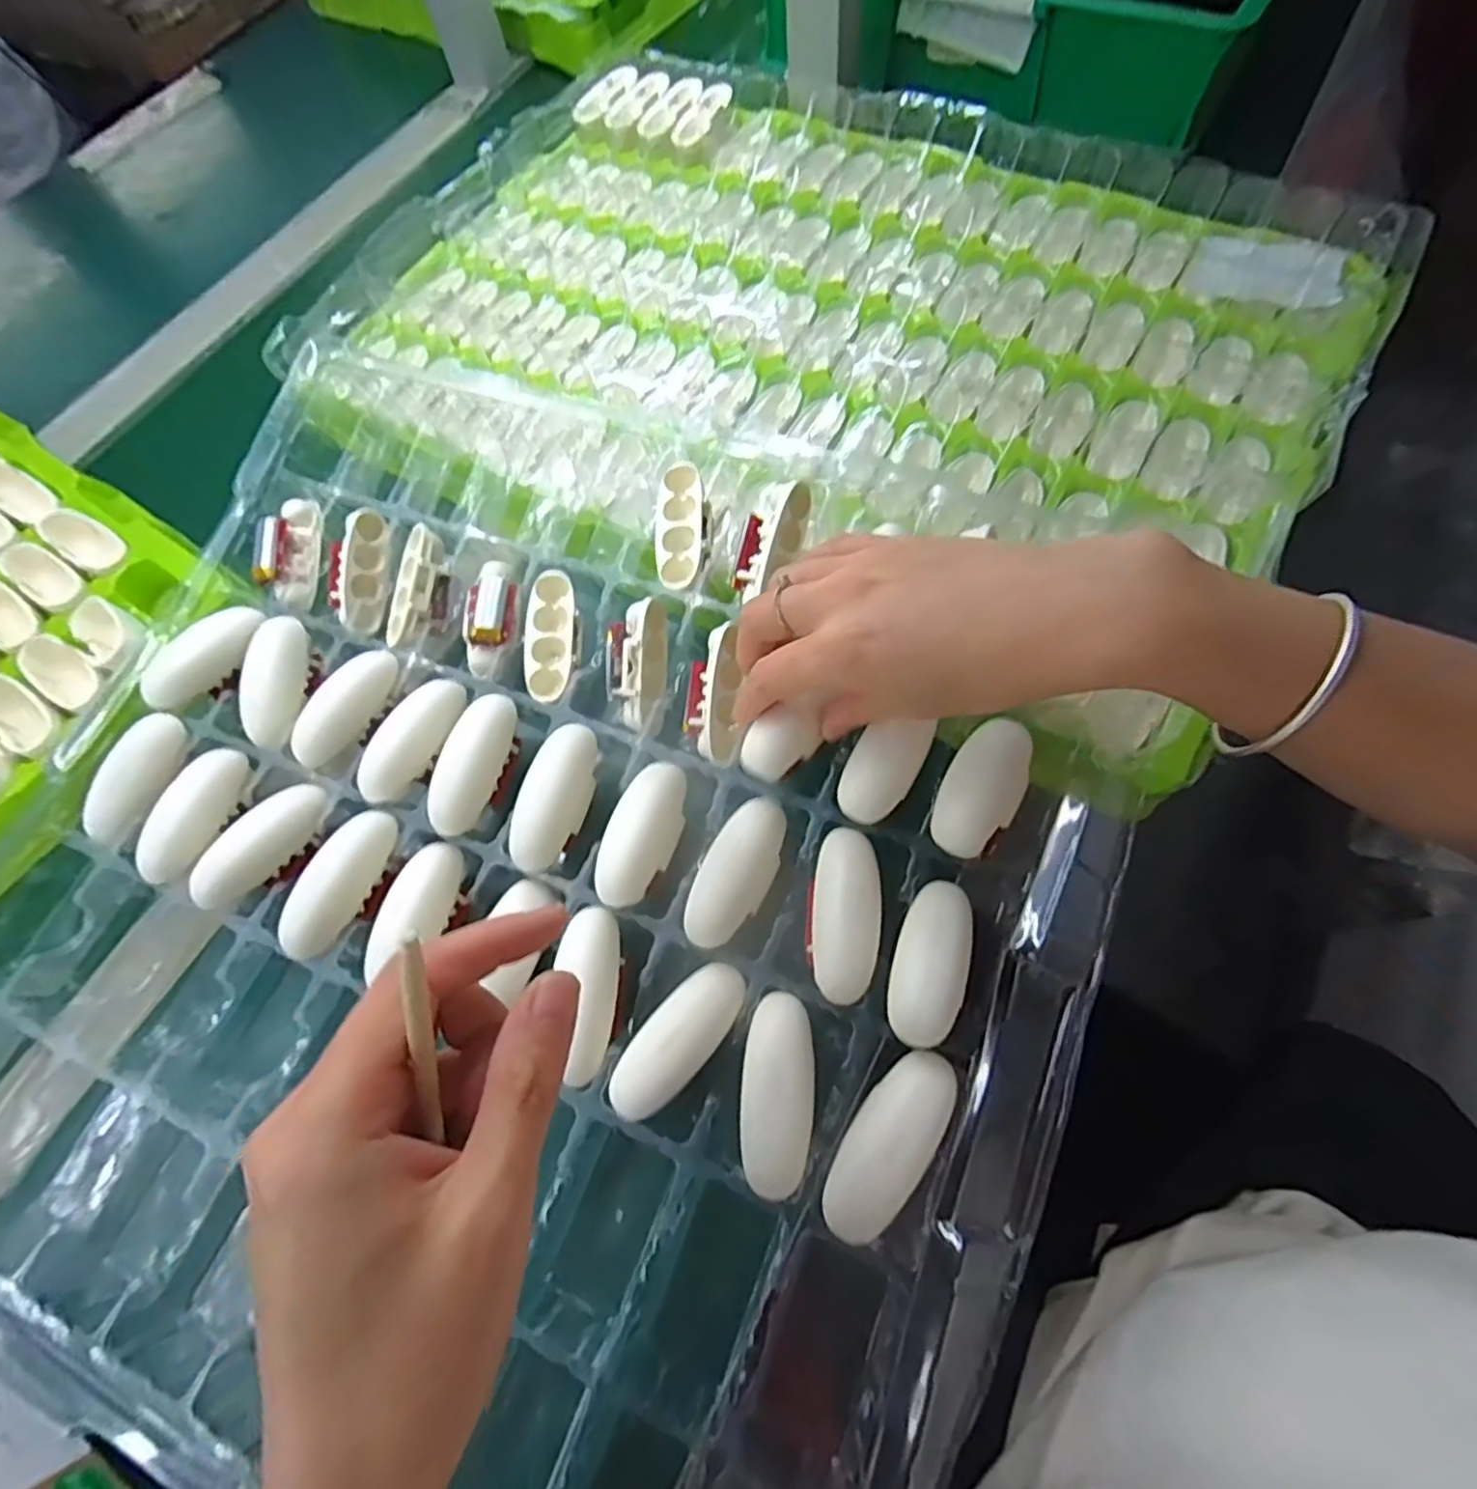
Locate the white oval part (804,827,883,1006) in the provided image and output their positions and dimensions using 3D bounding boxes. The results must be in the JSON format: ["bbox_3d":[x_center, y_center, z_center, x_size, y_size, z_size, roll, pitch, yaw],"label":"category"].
[{"bbox_3d":[0.043,0.069,0.277,0.029,0.009,0.066,6,67,8],"label":"white oval part"}]

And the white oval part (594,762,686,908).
[{"bbox_3d":[-0.042,0.038,0.298,0.029,0.012,0.065,12,68,10],"label":"white oval part"}]

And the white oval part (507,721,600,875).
[{"bbox_3d":[-0.083,0.023,0.306,0.028,0.015,0.066,12,68,10],"label":"white oval part"}]

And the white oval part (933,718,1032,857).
[{"bbox_3d":[0.097,0.016,0.270,0.030,0.010,0.060,30,72,17],"label":"white oval part"}]

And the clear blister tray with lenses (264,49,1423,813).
[{"bbox_3d":[0.038,-0.265,0.422,0.584,0.046,0.403,29,72,17],"label":"clear blister tray with lenses"}]

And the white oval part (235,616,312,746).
[{"bbox_3d":[-0.235,-0.032,0.345,0.021,0.019,0.065,3,83,4],"label":"white oval part"}]

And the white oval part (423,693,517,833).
[{"bbox_3d":[-0.123,0.008,0.313,0.022,0.019,0.065,18,69,13],"label":"white oval part"}]

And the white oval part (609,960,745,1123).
[{"bbox_3d":[-0.023,0.115,0.265,0.026,0.010,0.066,39,75,19],"label":"white oval part"}]

